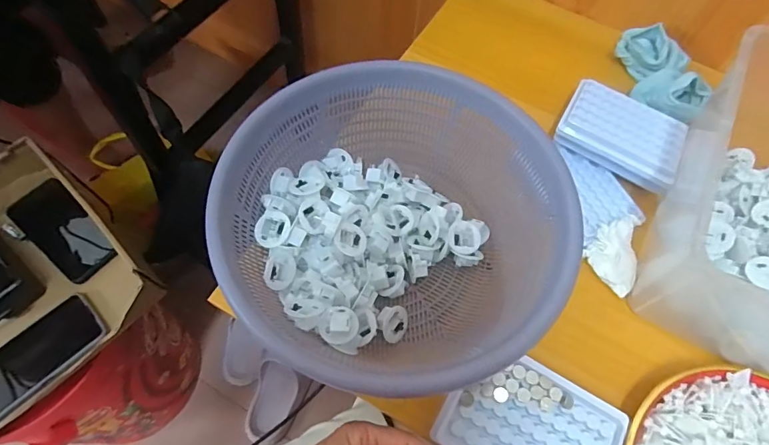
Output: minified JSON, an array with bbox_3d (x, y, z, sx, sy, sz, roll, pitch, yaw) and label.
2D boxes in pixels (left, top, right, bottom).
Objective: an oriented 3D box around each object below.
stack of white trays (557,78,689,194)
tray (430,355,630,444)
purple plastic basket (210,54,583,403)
[{"bbox_3d":[0.264,-0.100,0.497,0.128,0.032,0.097,29,66,11],"label":"stack of white trays"},{"bbox_3d":[0.119,0.166,0.359,0.135,0.016,0.097,29,66,11],"label":"tray"},{"bbox_3d":[0.007,0.006,0.395,0.276,0.115,0.269,1,64,-2],"label":"purple plastic basket"}]

